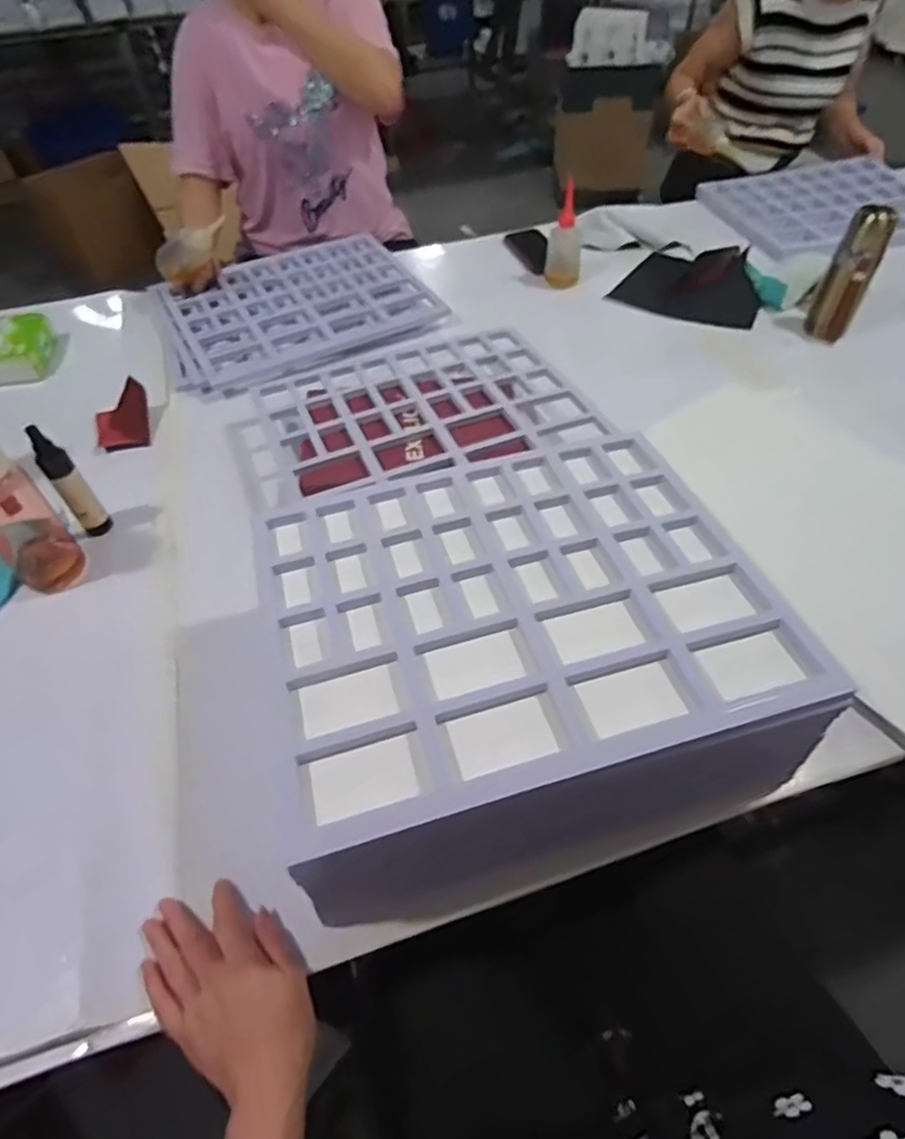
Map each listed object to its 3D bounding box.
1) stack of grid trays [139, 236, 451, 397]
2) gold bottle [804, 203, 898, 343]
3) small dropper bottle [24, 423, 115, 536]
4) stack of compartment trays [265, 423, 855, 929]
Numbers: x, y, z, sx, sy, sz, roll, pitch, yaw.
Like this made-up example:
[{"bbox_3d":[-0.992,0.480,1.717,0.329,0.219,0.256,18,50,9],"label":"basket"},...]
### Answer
[{"bbox_3d":[-0.294,-0.496,1.144,0.465,0.027,0.380,-23,54,-17],"label":"stack of grid trays"},{"bbox_3d":[0.633,-0.472,0.983,0.069,0.172,0.058,26,56,21],"label":"gold bottle"},{"bbox_3d":[-0.456,-0.104,0.736,0.034,0.159,0.026,-31,56,-22],"label":"small dropper bottle"},{"bbox_3d":[0.057,0.074,0.583,0.422,0.151,0.381,-13,51,-9],"label":"stack of compartment trays"}]

